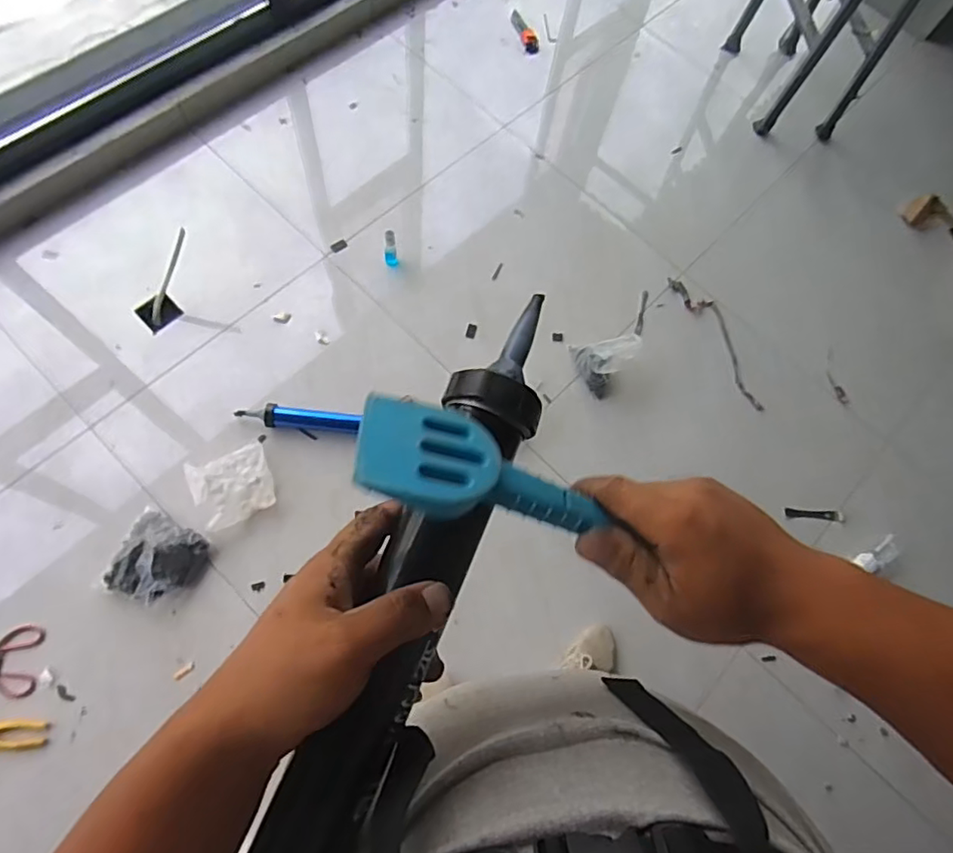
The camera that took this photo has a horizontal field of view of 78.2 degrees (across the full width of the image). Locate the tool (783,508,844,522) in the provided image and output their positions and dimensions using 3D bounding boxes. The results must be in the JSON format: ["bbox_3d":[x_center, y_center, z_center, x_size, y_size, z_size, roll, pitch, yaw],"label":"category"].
[{"bbox_3d":[0.941,0.246,1.637,0.169,0.014,0.028,7,70,-5],"label":"tool"}]

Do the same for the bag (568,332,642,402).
[{"bbox_3d":[0.371,-0.181,1.620,0.164,0.106,0.149,-17,73,-12],"label":"bag"}]

